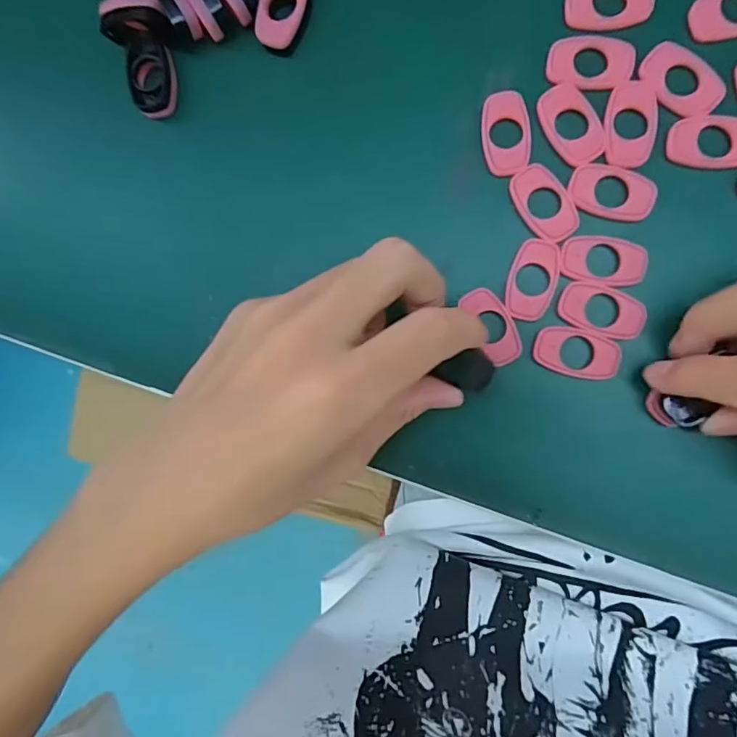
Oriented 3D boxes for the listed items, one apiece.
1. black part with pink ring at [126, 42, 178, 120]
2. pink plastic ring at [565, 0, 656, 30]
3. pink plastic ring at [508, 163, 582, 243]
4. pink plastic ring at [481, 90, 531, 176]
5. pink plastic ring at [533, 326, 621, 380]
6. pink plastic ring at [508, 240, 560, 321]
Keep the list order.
[{"bbox_3d":[-0.095,-0.126,0.227,0.020,0.009,0.030,0,90,10],"label":"black part with pink ring"},{"bbox_3d":[0.094,-0.143,0.200,0.032,0.004,0.019,2,90,10],"label":"pink plastic ring"},{"bbox_3d":[0.070,-0.066,0.203,0.018,0.004,0.032,-32,85,8],"label":"pink plastic ring"},{"bbox_3d":[0.055,-0.094,0.205,0.018,0.004,0.032,-7,89,10],"label":"pink plastic ring"},{"bbox_3d":[0.082,-0.006,0.203,0.032,0.004,0.018,13,92,10],"label":"pink plastic ring"},{"bbox_3d":[0.065,-0.035,0.204,0.019,0.004,0.032,13,92,10],"label":"pink plastic ring"}]

